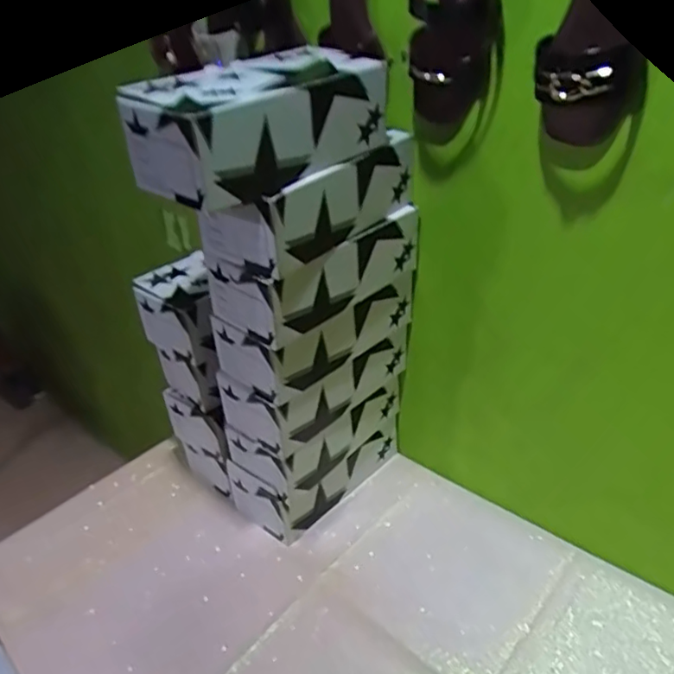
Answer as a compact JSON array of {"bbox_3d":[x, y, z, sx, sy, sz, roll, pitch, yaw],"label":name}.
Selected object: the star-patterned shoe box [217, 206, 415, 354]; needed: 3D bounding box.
[{"bbox_3d":[-0.026,-0.094,0.786,0.132,0.094,0.269,21,39,36],"label":"star-patterned shoe box"}]

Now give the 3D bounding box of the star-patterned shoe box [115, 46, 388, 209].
[{"bbox_3d":[-0.077,-0.226,0.643,0.129,0.102,0.278,20,38,35],"label":"star-patterned shoe box"}]

